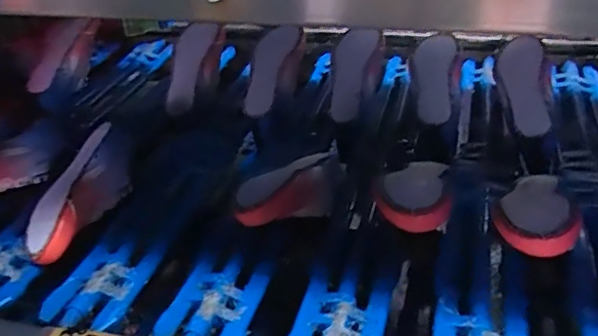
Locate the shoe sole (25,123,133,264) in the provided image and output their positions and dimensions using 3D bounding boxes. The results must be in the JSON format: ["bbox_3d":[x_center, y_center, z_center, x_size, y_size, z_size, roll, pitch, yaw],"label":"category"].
[{"bbox_3d":[-0.284,0.027,0.735,0.079,0.055,0.221,9,48,16],"label":"shoe sole"}]

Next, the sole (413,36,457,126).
[{"bbox_3d":[0.205,-0.136,0.844,0.060,0.030,0.157,4,60,8],"label":"sole"}]

